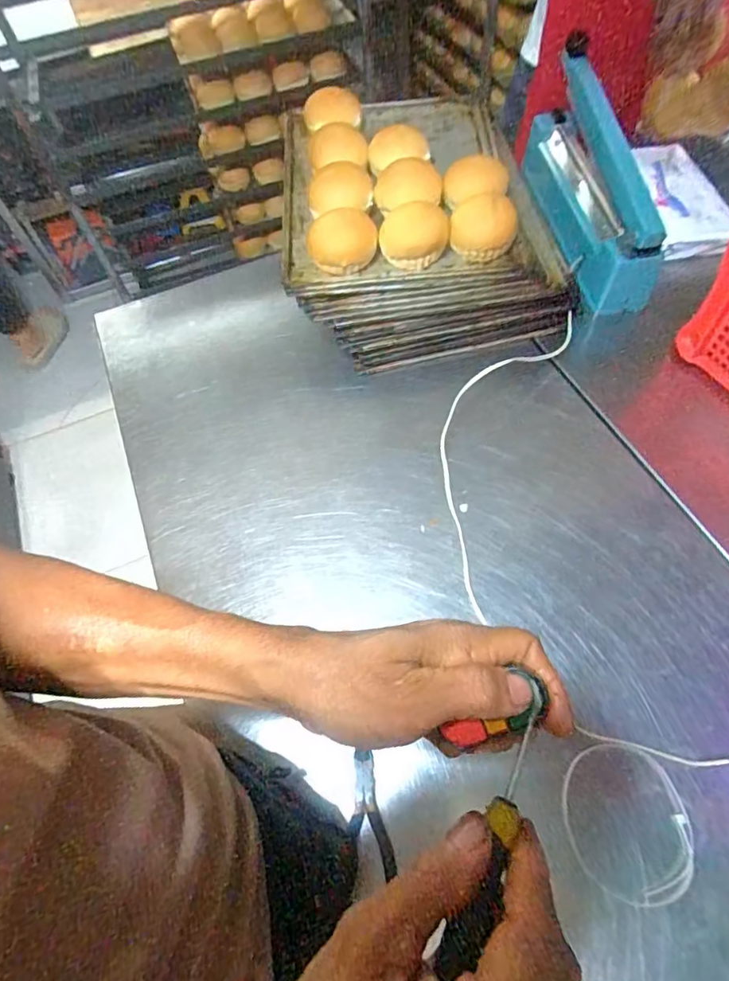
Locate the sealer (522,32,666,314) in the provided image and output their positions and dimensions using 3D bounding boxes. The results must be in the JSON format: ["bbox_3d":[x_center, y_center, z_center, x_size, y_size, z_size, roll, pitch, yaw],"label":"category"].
[{"bbox_3d":[0.352,-0.492,0.802,0.100,0.199,0.428,-5,59,1],"label":"sealer"}]

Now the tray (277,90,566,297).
[{"bbox_3d":[0.058,-0.478,0.777,0.358,0.082,0.423,-7,60,2],"label":"tray"}]

